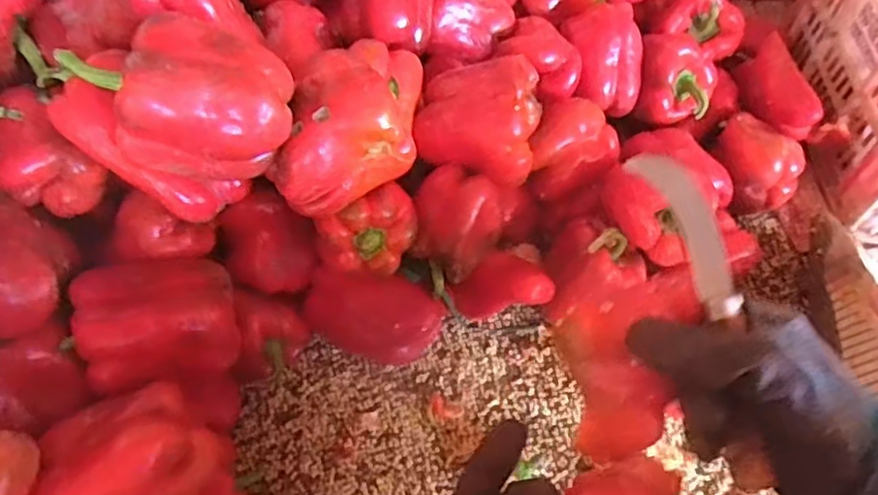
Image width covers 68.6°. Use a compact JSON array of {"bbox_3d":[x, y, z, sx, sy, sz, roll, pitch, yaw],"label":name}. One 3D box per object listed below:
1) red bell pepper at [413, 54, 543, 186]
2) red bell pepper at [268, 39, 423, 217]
[{"bbox_3d":[0.035,-0.112,0.556,0.103,0.068,0.077,7,59,5],"label":"red bell pepper"},{"bbox_3d":[-0.069,-0.091,0.477,0.105,0.086,0.095,-5,59,-3],"label":"red bell pepper"}]

